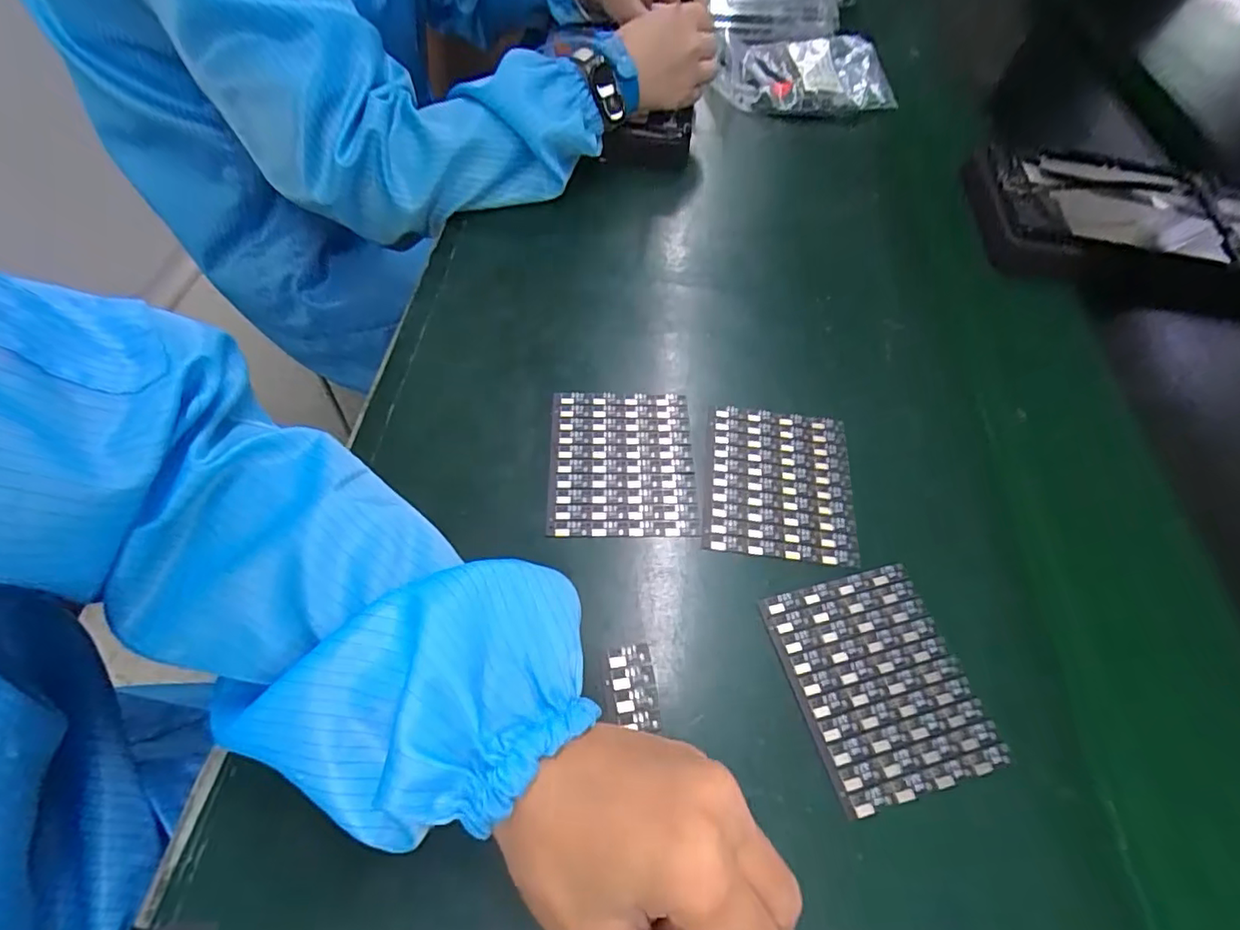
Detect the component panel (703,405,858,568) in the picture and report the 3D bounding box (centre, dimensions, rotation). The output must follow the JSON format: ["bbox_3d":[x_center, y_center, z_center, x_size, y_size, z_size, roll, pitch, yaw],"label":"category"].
[{"bbox_3d":[0.093,0.009,0.337,0.084,0.004,0.098,9,57,0],"label":"component panel"}]

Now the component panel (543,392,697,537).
[{"bbox_3d":[0.001,-0.003,0.340,0.083,0.005,0.096,1,57,-4],"label":"component panel"}]

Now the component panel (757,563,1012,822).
[{"bbox_3d":[0.125,0.102,0.278,0.083,0.004,0.098,-11,59,-12],"label":"component panel"}]

